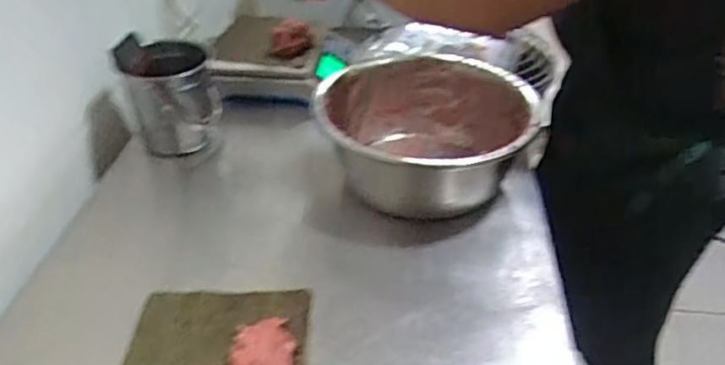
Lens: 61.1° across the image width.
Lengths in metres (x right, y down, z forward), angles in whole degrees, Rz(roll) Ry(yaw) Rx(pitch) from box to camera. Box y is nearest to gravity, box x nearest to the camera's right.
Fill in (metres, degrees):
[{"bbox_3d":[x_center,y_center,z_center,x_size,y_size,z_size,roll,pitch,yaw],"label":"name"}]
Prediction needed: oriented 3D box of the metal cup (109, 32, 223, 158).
[{"bbox_3d":[-0.291,-0.131,0.933,0.139,0.158,0.146,-13,38,-16],"label":"metal cup"}]

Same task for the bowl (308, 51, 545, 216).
[{"bbox_3d":[0.083,-0.057,0.841,0.276,0.135,0.278,0,36,0],"label":"bowl"}]

